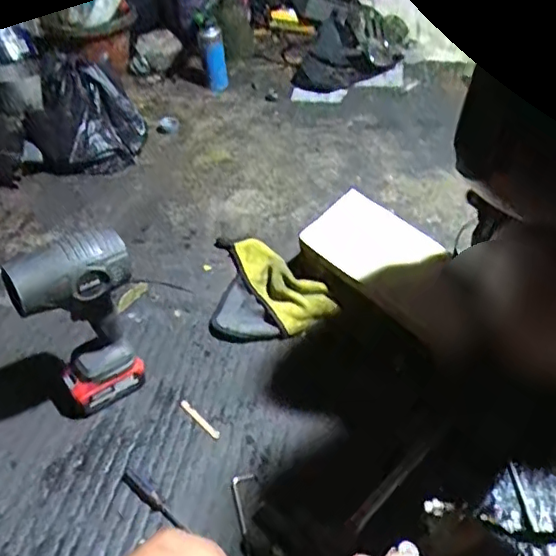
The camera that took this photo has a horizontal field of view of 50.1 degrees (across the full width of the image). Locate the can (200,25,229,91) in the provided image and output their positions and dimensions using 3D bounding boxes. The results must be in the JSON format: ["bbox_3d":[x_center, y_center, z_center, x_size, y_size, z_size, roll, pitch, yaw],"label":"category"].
[{"bbox_3d":[-0.168,-0.577,1.554,0.063,0.161,0.072,-6,42,-4],"label":"can"}]

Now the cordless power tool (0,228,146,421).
[{"bbox_3d":[-0.273,0.070,0.851,0.153,0.268,0.069,-33,50,-30],"label":"cordless power tool"}]

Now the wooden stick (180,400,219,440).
[{"bbox_3d":[-0.120,0.217,0.914,0.012,0.004,0.089,-34,50,-31],"label":"wooden stick"}]

